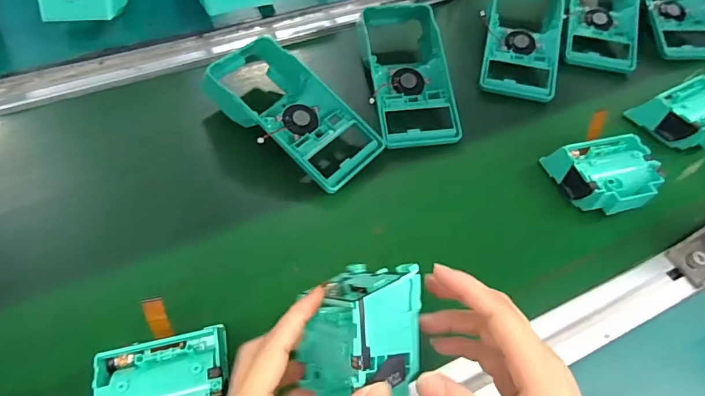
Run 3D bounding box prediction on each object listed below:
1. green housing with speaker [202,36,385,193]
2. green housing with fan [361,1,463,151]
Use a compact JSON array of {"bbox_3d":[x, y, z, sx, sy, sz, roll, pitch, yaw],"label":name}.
[{"bbox_3d":[-0.066,-0.087,0.436,0.190,0.052,0.093,37,60,23],"label":"green housing with speaker"},{"bbox_3d":[0.056,-0.136,0.477,0.090,0.054,0.185,-7,54,-8],"label":"green housing with fan"}]

